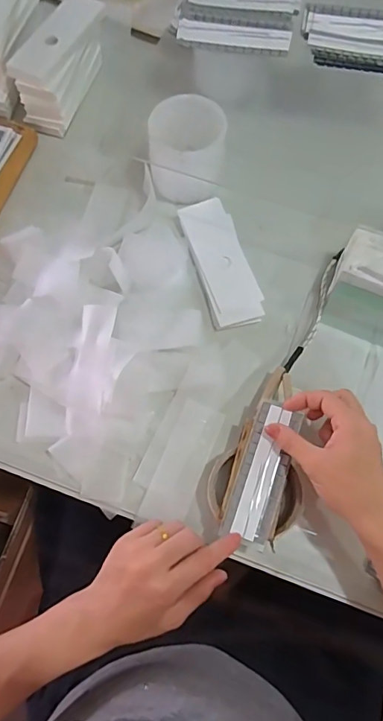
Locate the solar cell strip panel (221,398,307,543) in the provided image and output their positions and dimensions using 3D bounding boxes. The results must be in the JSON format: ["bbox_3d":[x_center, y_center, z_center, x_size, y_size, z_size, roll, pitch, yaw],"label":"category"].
[{"bbox_3d":[0.068,0.103,0.436,0.044,0.006,0.126,17,72,7],"label":"solar cell strip panel"}]

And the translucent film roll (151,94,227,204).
[{"bbox_3d":[-0.005,-0.240,0.546,0.082,0.091,0.081,0,70,0],"label":"translucent film roll"}]

